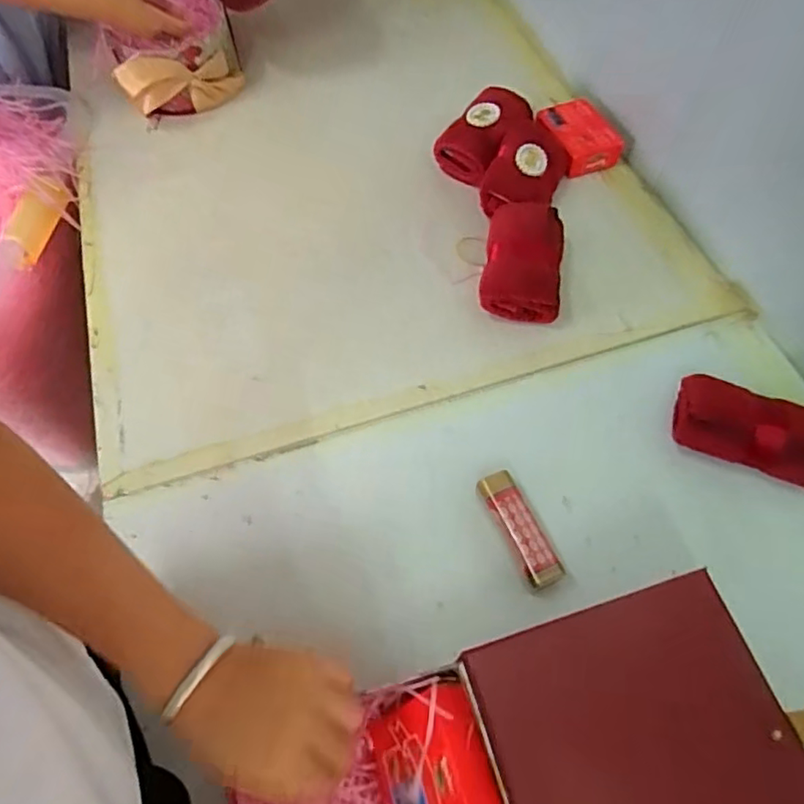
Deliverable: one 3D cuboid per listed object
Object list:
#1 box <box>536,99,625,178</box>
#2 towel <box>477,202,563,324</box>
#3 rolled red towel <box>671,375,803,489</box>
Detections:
[{"bbox_3d":[0.228,-0.344,0.755,0.080,0.039,0.114,-22,61,-10],"label":"box"},{"bbox_3d":[0.137,-0.154,0.650,0.089,0.053,0.138,9,61,8],"label":"towel"},{"bbox_3d":[0.327,0.026,0.537,0.144,0.052,0.075,19,62,13],"label":"rolled red towel"}]

